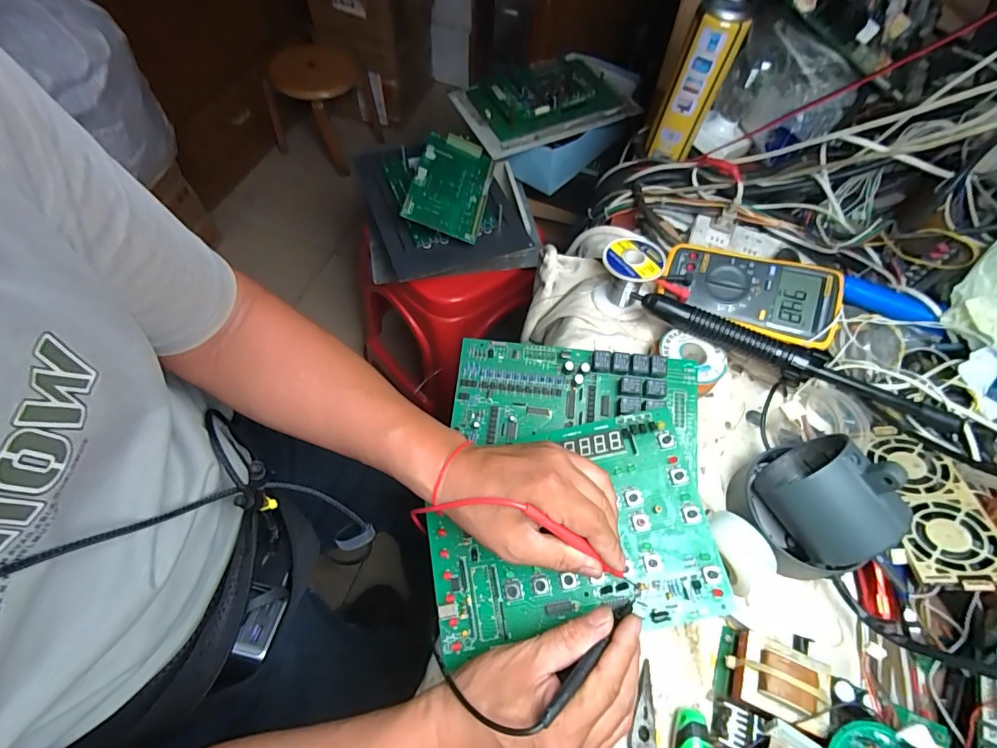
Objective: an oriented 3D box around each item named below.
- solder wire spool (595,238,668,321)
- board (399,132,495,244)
[{"bbox_3d":[0.141,-0.106,0.515,0.058,0.067,0.063,2,61,-3],"label":"solder wire spool"},{"bbox_3d":[-0.074,-0.304,0.749,0.115,0.017,0.205,18,65,-13],"label":"board"}]

